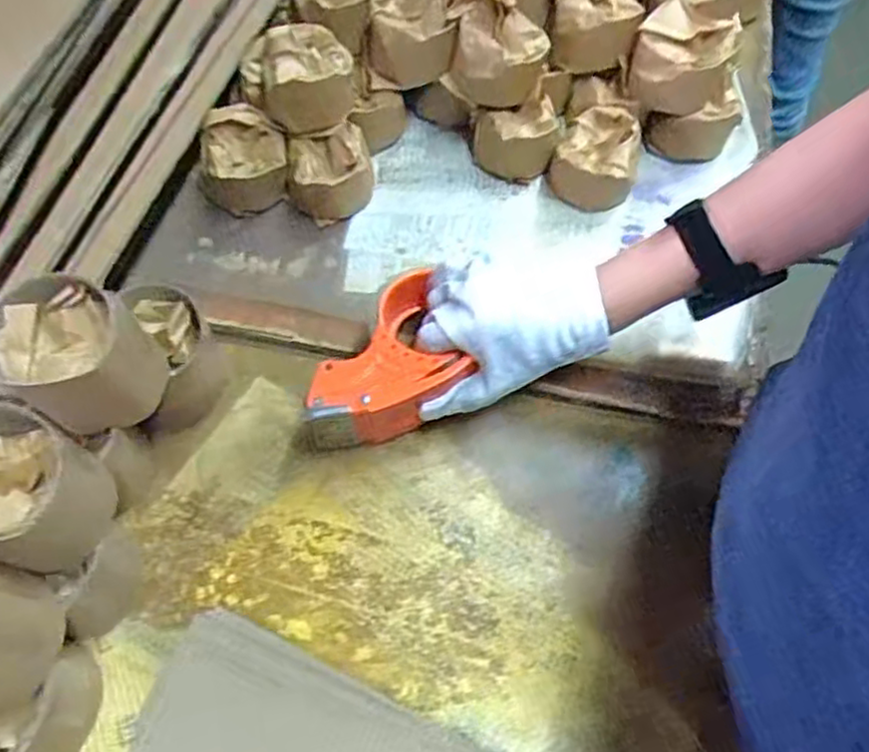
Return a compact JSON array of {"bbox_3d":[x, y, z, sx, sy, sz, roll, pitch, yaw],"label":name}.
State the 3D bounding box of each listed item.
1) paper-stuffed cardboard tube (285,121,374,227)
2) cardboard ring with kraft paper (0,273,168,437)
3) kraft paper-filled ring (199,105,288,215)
[{"bbox_3d":[-0.088,-0.175,0.608,0.071,0.052,0.069,-8,64,-4],"label":"paper-stuffed cardboard tube"},{"bbox_3d":[-0.226,-0.013,0.448,0.083,0.076,0.080,0,63,0],"label":"cardboard ring with kraft paper"},{"bbox_3d":[-0.165,-0.186,0.613,0.073,0.061,0.065,-16,64,-8],"label":"kraft paper-filled ring"}]

